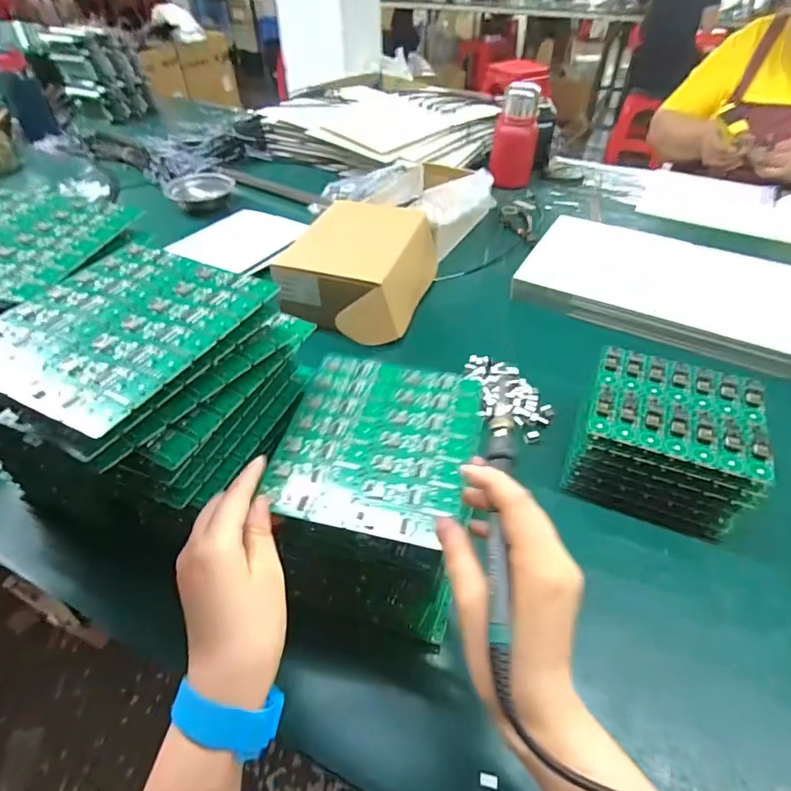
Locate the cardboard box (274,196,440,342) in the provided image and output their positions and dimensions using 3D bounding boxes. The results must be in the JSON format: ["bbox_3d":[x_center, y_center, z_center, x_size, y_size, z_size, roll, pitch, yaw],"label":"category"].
[{"bbox_3d":[-0.049,-0.183,0.695,0.173,0.080,0.248,14,46,14],"label":"cardboard box"}]

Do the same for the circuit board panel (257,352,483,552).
[{"bbox_3d":[-0.012,0.031,0.357,0.138,0.007,0.149,10,47,9],"label":"circuit board panel"}]

